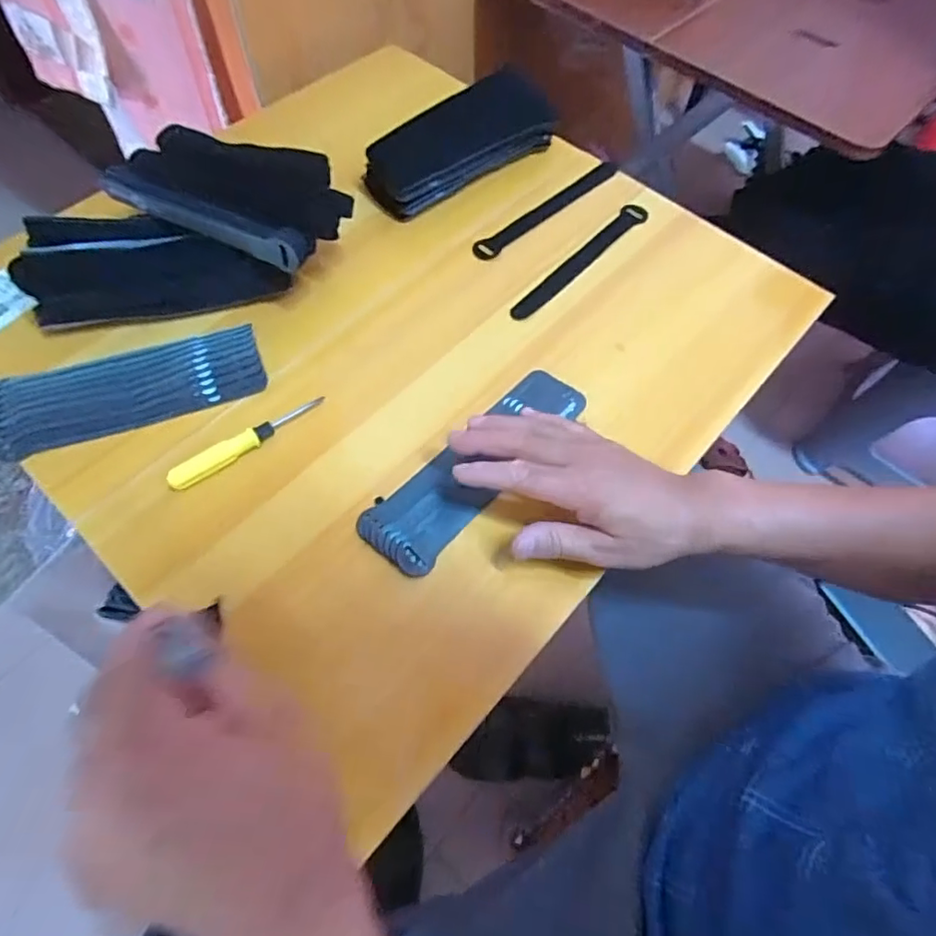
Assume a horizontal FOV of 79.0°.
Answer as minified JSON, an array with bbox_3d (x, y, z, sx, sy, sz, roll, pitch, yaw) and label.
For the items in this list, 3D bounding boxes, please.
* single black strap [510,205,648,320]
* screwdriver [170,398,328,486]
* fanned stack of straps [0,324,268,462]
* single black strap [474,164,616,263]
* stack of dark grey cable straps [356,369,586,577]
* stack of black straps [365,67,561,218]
[{"bbox_3d":[0.109,-0.198,0.539,0.021,0.005,0.197,40,69,16],"label":"single black strap"},{"bbox_3d":[-0.163,-0.021,0.422,0.122,0.011,0.013,-34,70,-17],"label":"screwdriver"},{"bbox_3d":[-0.266,-0.063,0.445,0.199,0.016,0.064,-18,66,-11],"label":"fanned stack of straps"},{"bbox_3d":[0.082,-0.263,0.569,0.199,0.006,0.024,-40,71,-19],"label":"single black strap"},{"bbox_3d":[0.006,-0.006,0.434,0.062,0.011,0.201,39,67,16],"label":"stack of dark grey cable straps"},{"bbox_3d":[-0.005,-0.327,0.571,0.208,0.054,0.071,-32,69,-16],"label":"stack of black straps"}]

